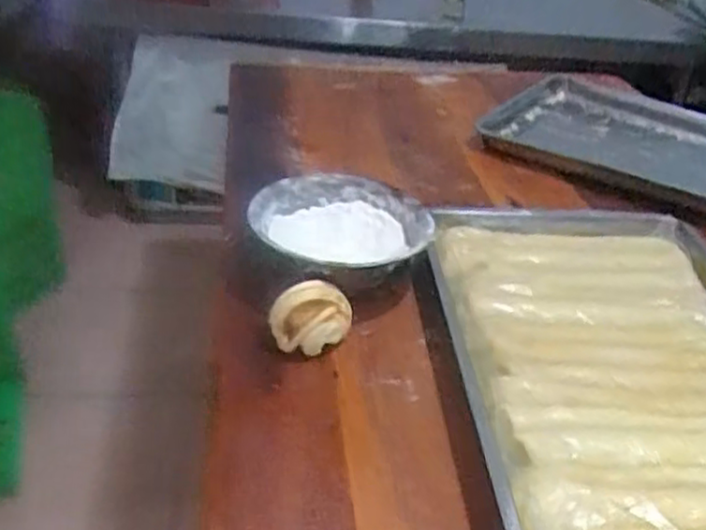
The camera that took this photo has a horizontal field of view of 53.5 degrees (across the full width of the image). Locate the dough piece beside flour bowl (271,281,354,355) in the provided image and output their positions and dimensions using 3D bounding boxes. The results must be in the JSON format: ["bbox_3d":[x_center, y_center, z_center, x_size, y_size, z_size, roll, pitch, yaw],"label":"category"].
[{"bbox_3d":[-0.046,0.059,0.759,0.087,0.054,0.064,1,33,0],"label":"dough piece beside flour bowl"}]

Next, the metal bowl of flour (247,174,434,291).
[{"bbox_3d":[-0.015,-0.023,0.871,0.214,0.092,0.209,1,33,0],"label":"metal bowl of flour"}]

